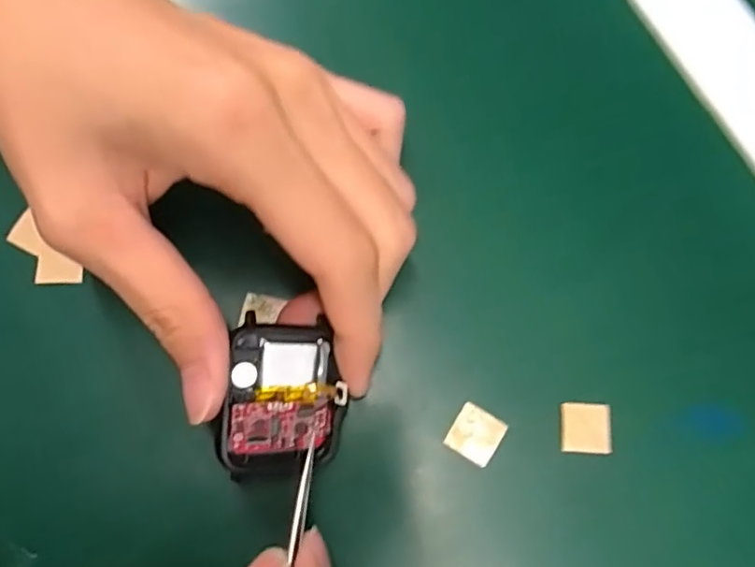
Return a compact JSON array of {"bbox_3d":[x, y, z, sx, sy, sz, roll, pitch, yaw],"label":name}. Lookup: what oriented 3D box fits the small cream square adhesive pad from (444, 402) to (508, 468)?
[{"bbox_3d":[0.032,0.048,0.186,0.015,0.004,0.016,32,78,7],"label":"small cream square adhesive pad"}]

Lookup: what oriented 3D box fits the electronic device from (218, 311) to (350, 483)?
[{"bbox_3d":[-0.027,0.035,0.174,0.036,0.006,0.045,9,87,-26],"label":"electronic device"}]

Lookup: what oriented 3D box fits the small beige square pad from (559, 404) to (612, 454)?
[{"bbox_3d":[0.068,0.047,0.188,0.017,0.004,0.015,1,76,-1],"label":"small beige square pad"}]

